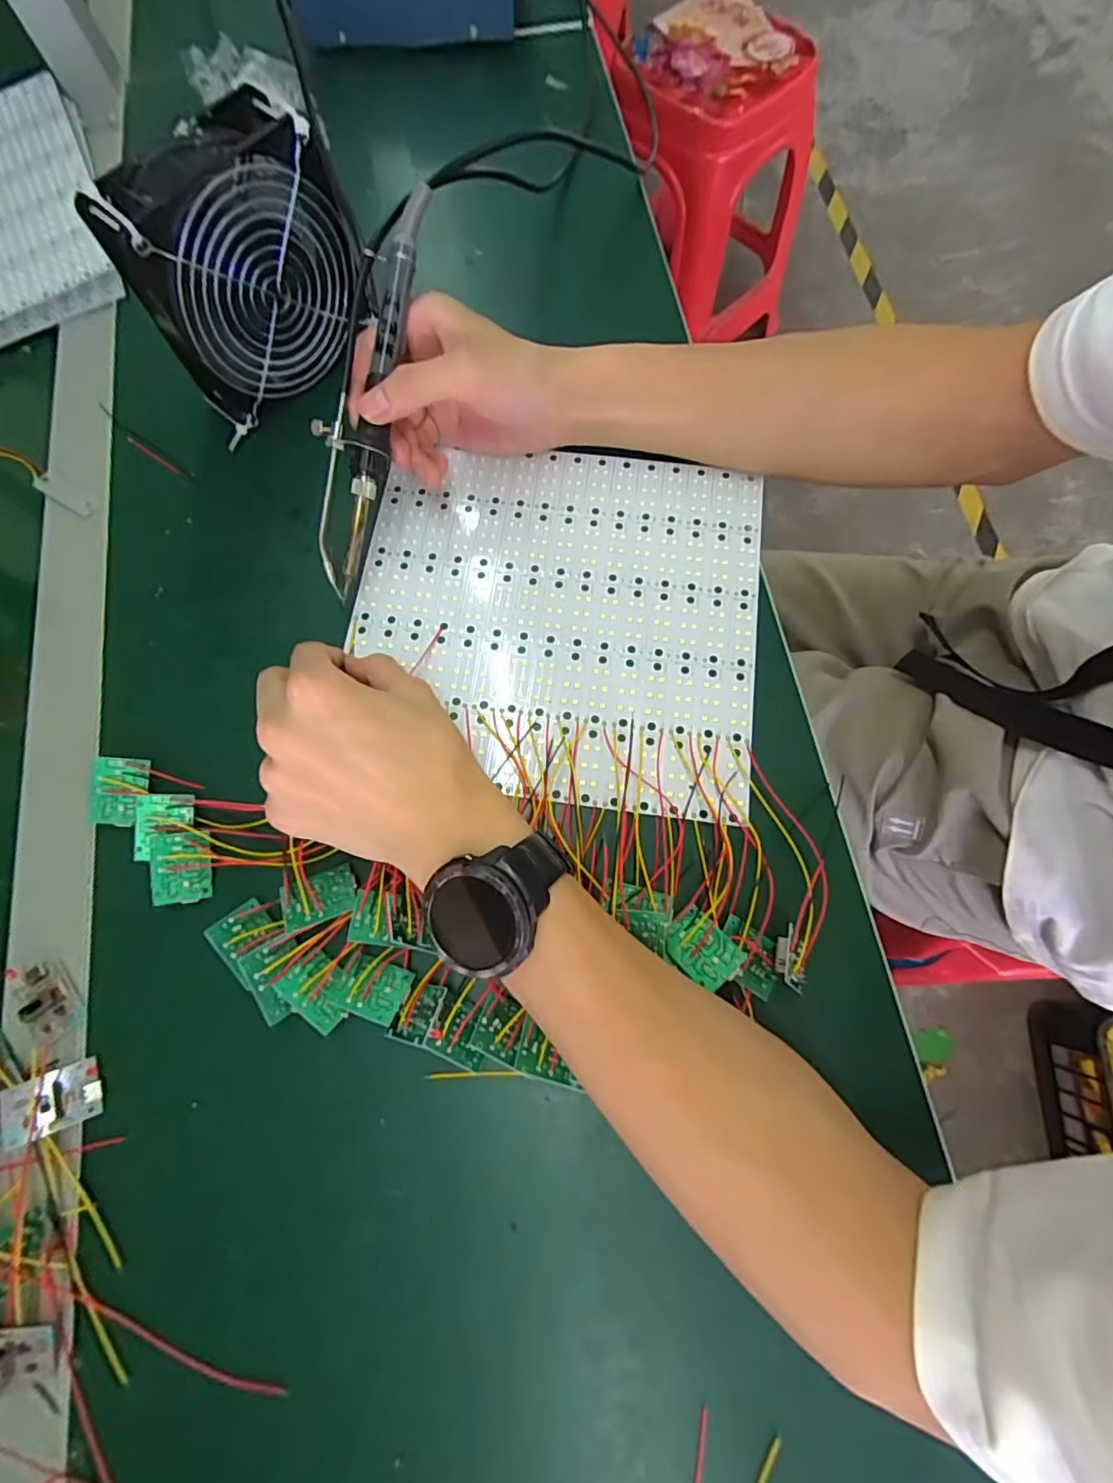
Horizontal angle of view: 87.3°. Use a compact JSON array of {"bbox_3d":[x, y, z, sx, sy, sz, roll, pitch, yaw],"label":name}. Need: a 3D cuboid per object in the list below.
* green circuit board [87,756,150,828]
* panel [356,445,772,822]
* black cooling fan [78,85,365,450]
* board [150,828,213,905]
[{"bbox_3d":[-0.232,0.027,0.310,0.028,0.006,0.035,11,93,-9],"label":"green circuit board"},{"bbox_3d":[0.000,-0.076,0.346,0.233,0.005,0.219,8,74,2],"label":"panel"},{"bbox_3d":[-0.176,-0.268,0.339,0.055,0.117,0.120,41,78,11],"label":"black cooling fan"},{"bbox_3d":[-0.192,0.064,0.299,0.026,0.008,0.036,-3,92,-21],"label":"board"}]

